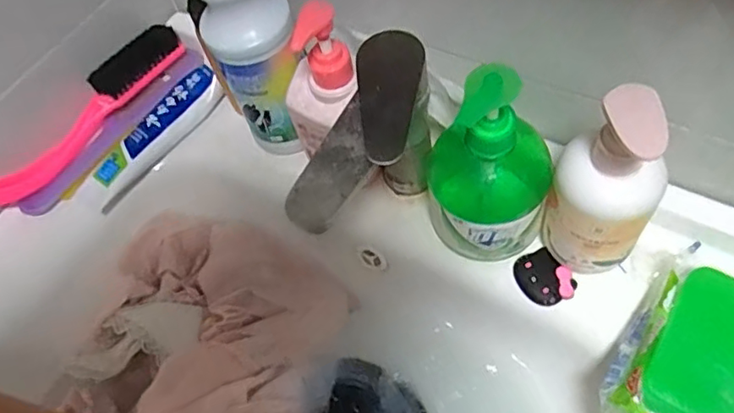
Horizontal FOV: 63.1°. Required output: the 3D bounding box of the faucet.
[{"bbox_3d":[0.000,-0.026,0.400,0.050,0.141,0.122,24,64,22],"label":"faucet"}]

